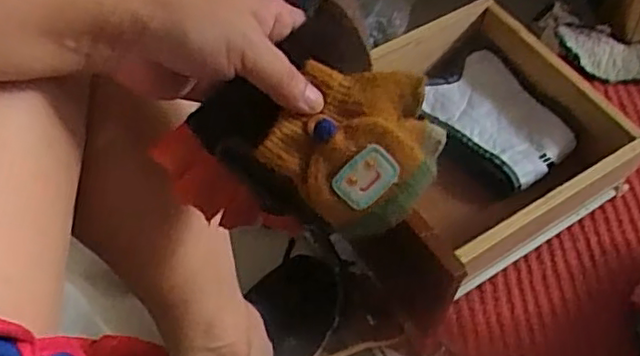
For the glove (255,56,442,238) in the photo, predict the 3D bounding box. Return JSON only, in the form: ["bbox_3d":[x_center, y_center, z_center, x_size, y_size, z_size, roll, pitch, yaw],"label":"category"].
[{"bbox_3d":[0.020,-0.016,0.353,0.080,0.059,0.070,21,58,19],"label":"glove"}]

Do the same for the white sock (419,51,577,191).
[{"bbox_3d":[0.209,-0.069,0.760,0.128,0.032,0.165,-36,58,-20],"label":"white sock"}]

